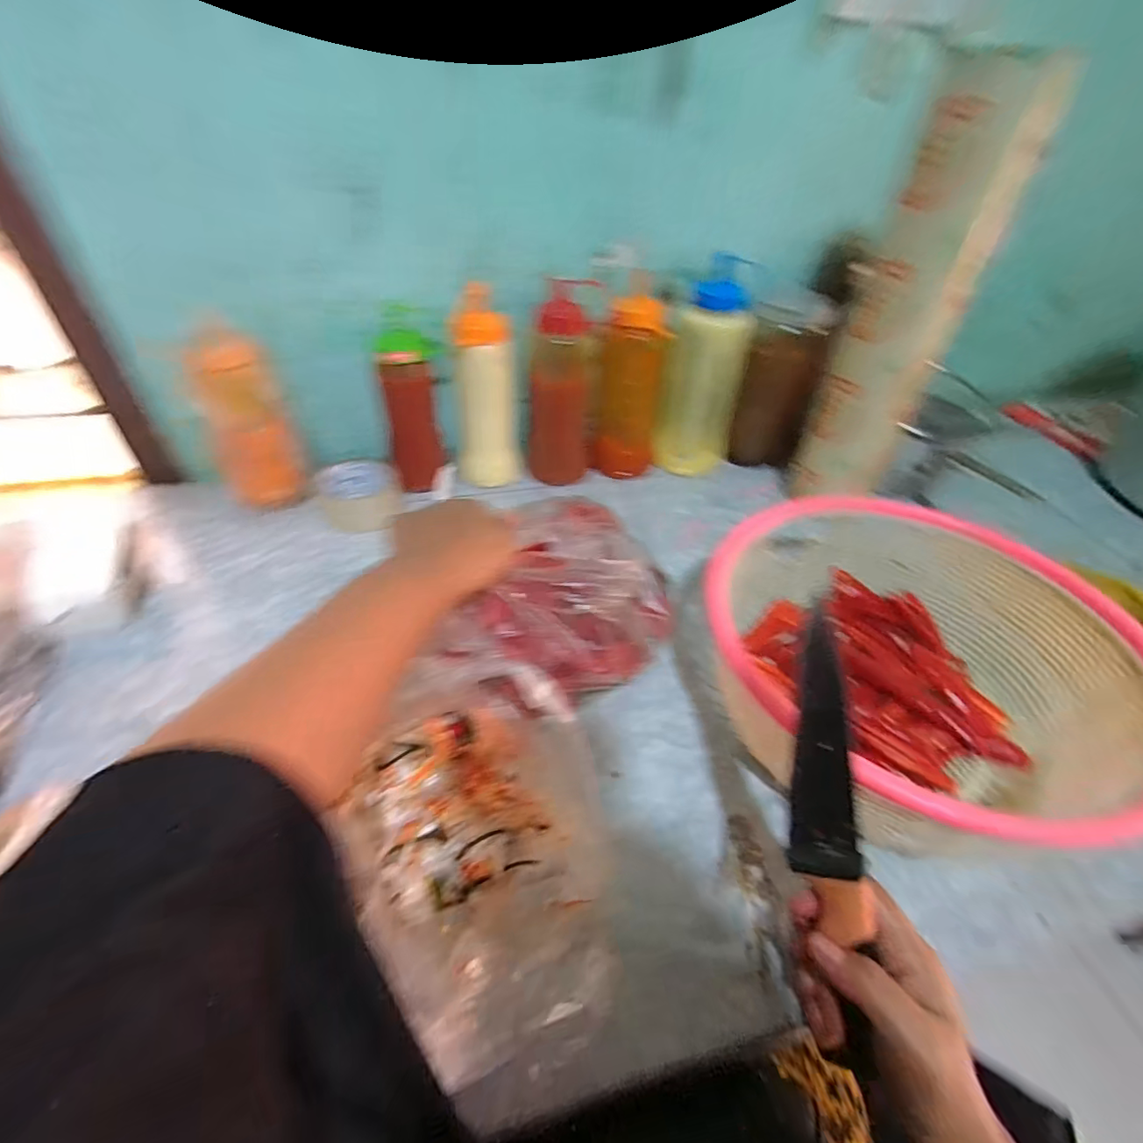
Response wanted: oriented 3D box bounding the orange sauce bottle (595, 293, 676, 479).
[{"bbox_3d":[0.072,-0.219,0.657,0.074,0.202,0.062,-4,45,-8],"label":"orange sauce bottle"}]

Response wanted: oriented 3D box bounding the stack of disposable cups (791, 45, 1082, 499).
[{"bbox_3d":[0.326,-0.252,0.525,0.105,0.368,0.081,27,49,22],"label":"stack of disposable cups"}]

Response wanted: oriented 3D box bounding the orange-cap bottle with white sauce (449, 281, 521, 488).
[{"bbox_3d":[-0.100,-0.199,0.614,0.067,0.200,0.070,3,44,-1],"label":"orange-cap bottle with white sauce"}]

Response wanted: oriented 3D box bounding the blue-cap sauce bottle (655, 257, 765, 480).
[{"bbox_3d":[0.164,-0.237,0.660,0.091,0.227,0.098,14,45,10],"label":"blue-cap sauce bottle"}]

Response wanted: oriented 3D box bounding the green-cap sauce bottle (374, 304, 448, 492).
[{"bbox_3d":[-0.178,-0.179,0.606,0.073,0.187,0.060,-11,46,-15],"label":"green-cap sauce bottle"}]

